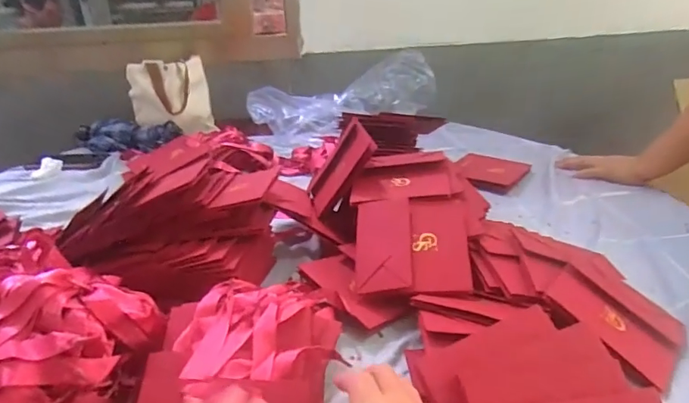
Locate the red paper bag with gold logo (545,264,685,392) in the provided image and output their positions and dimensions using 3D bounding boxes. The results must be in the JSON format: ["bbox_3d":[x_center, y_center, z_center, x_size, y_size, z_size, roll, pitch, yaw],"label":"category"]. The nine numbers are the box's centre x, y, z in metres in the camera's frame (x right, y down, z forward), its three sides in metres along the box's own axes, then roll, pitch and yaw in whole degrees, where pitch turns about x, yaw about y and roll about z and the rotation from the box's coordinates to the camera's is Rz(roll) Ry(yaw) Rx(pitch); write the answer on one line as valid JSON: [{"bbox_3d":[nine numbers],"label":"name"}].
[{"bbox_3d":[0.311,0.124,0.539,0.139,0.010,0.128,41,43,22],"label":"red paper bag with gold logo"}]

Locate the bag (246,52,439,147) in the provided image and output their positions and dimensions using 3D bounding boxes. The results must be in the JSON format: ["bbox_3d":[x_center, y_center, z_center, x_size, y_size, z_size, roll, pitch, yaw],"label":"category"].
[{"bbox_3d":[-0.001,-0.268,1.251,0.487,0.172,0.168,-8,27,-13],"label":"bag"}]

